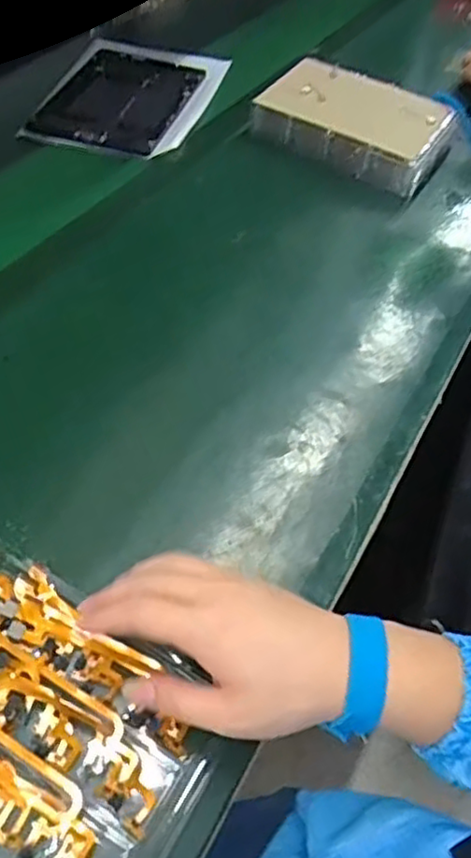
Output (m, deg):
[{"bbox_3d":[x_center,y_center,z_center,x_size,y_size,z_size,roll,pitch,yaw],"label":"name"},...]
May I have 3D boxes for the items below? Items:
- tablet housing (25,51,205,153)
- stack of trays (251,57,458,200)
[{"bbox_3d":[-0.149,-0.434,0.869,0.171,0.014,0.248,13,49,6],"label":"tablet housing"},{"bbox_3d":[0.147,-0.381,0.819,0.233,0.051,0.175,30,53,20],"label":"stack of trays"}]

